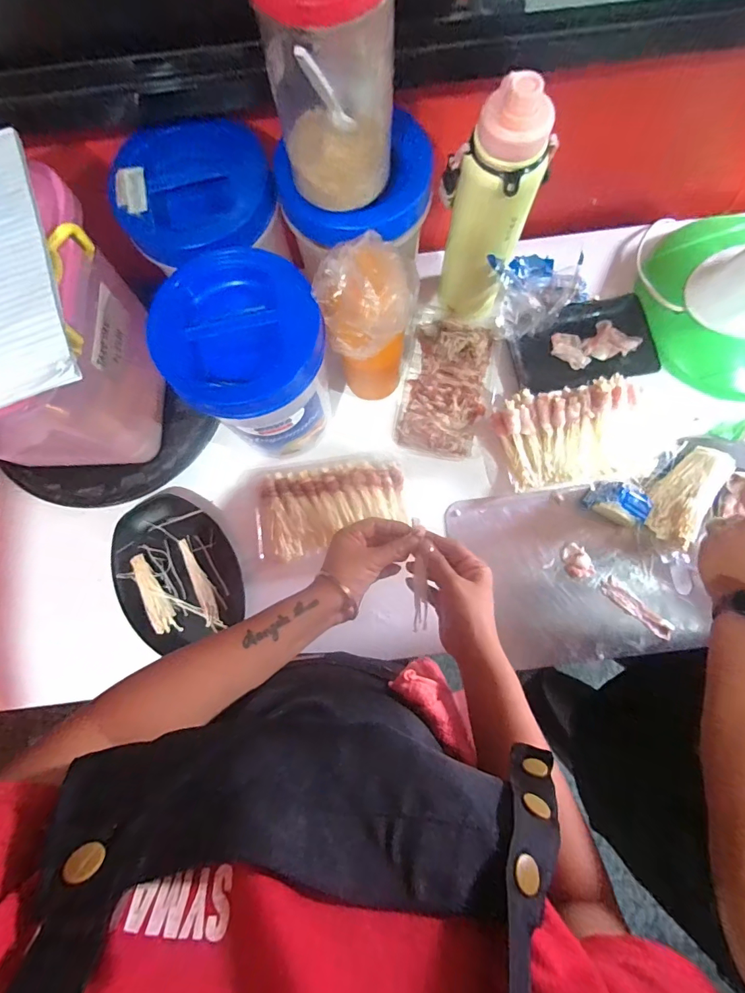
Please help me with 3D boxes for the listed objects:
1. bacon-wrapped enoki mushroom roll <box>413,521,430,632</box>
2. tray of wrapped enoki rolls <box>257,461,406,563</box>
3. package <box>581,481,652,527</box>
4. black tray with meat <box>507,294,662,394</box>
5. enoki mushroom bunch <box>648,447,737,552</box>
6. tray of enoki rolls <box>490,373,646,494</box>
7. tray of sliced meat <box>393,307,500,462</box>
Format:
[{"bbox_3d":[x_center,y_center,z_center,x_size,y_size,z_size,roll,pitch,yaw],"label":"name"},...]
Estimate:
[{"bbox_3d":[0.050,0.082,0.461,0.014,0.010,0.118,-1,83,0],"label":"bacon-wrapped enoki mushroom roll"},{"bbox_3d":[-0.058,0.011,0.594,0.205,0.021,0.116,-13,80,-2],"label":"tray of wrapped enoki rolls"},{"bbox_3d":[0.328,0.006,0.575,0.079,0.032,0.052,23,81,4],"label":"package"},{"bbox_3d":[0.306,-0.224,0.636,0.203,0.022,0.124,-11,80,-2],"label":"black tray with meat"},{"bbox_3d":[0.421,-0.001,0.572,0.075,0.037,0.136,39,82,7],"label":"enoki mushroom bunch"},{"bbox_3d":[0.275,-0.085,0.584,0.205,0.059,0.131,-8,80,-1],"label":"tray of enoki rolls"},{"bbox_3d":[0.110,-0.170,0.612,0.128,0.045,0.222,12,80,2],"label":"tray of sliced meat"}]

